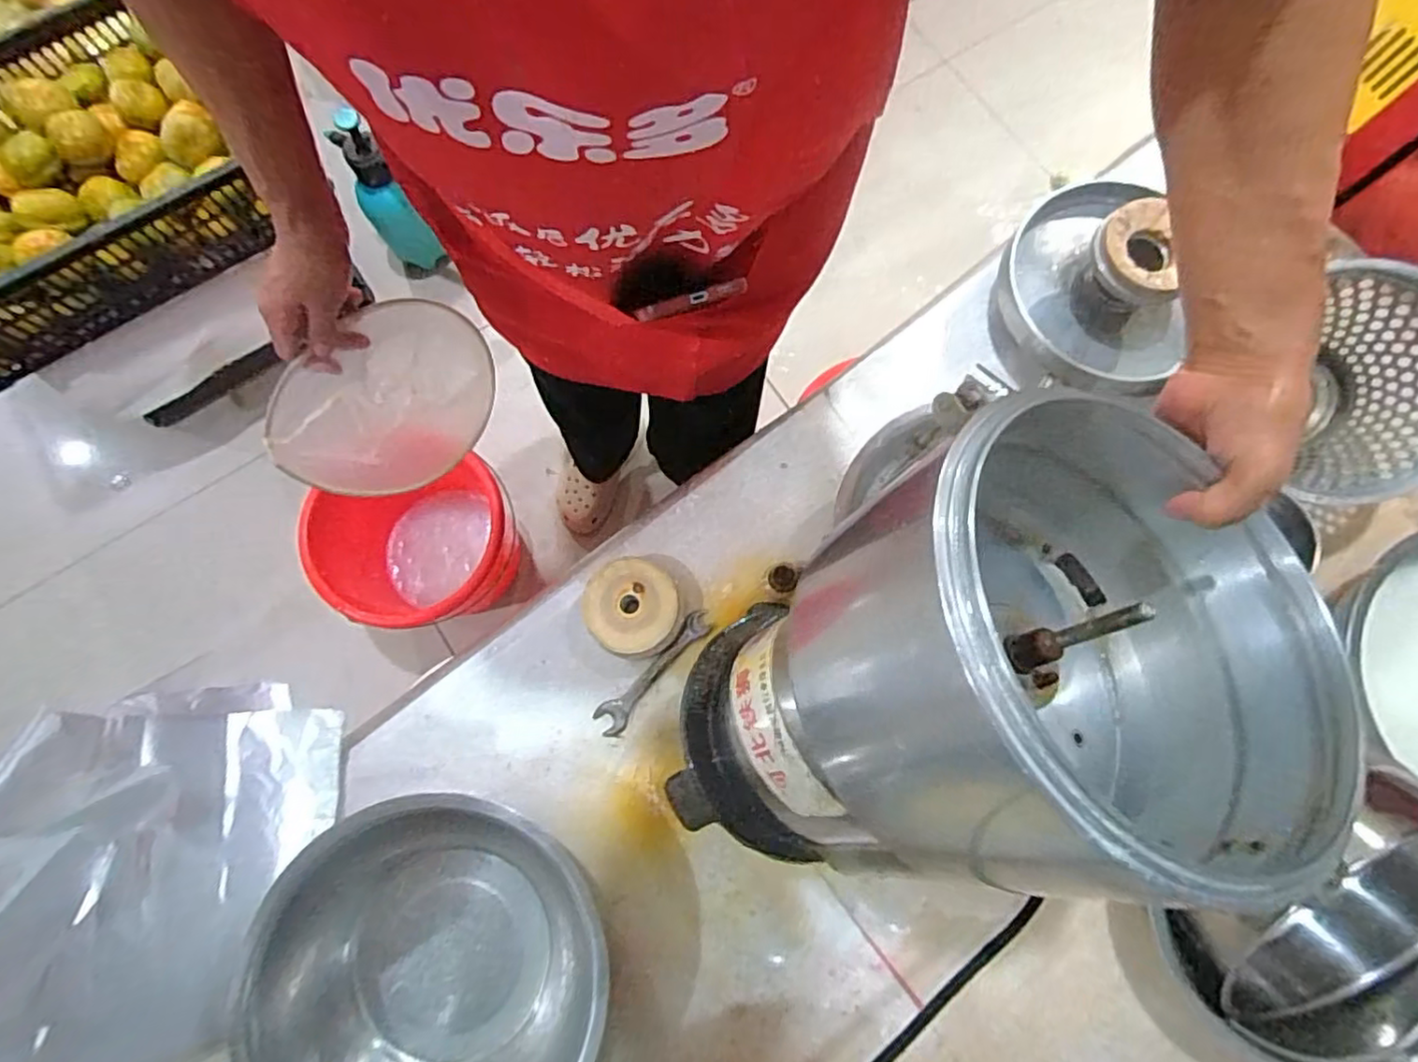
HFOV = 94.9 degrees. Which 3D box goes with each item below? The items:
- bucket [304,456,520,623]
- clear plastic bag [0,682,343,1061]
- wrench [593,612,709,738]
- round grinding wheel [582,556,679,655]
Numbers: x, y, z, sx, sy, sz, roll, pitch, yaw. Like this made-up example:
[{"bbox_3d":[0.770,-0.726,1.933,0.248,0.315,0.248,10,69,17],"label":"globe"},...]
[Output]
[{"bbox_3d":[-0.466,0.028,1.100,0.302,0.250,0.274,-10,78,-3],"label":"bucket"},{"bbox_3d":[-0.470,0.269,0.517,0.183,0.286,0.258,15,78,3],"label":"clear plastic bag"},{"bbox_3d":[-0.058,0.151,0.691,0.034,0.006,0.156,43,80,8],"label":"wrench"},{"bbox_3d":[-0.083,0.079,0.696,0.096,0.023,0.097,4,77,0],"label":"round grinding wheel"}]

